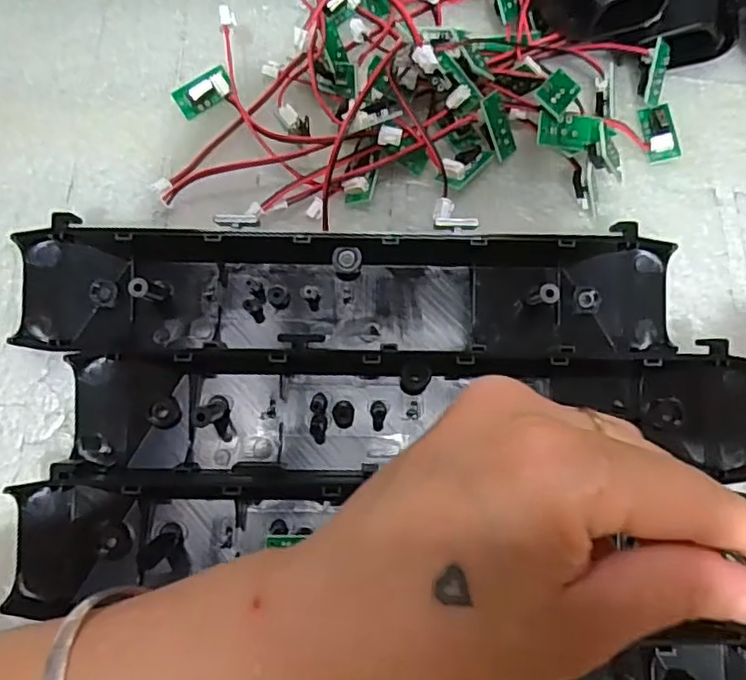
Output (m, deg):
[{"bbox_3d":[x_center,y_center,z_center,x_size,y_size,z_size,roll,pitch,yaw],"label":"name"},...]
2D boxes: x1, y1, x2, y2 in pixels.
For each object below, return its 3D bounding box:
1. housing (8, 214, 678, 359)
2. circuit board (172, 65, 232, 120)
[{"bbox_3d":[-0.009,-0.023,0.265,0.271,0.023,0.056,-1,73,0],"label":"housing"},{"bbox_3d":[-0.081,-0.119,0.302,0.028,0.014,0.006,-33,36,-8],"label":"circuit board"}]

